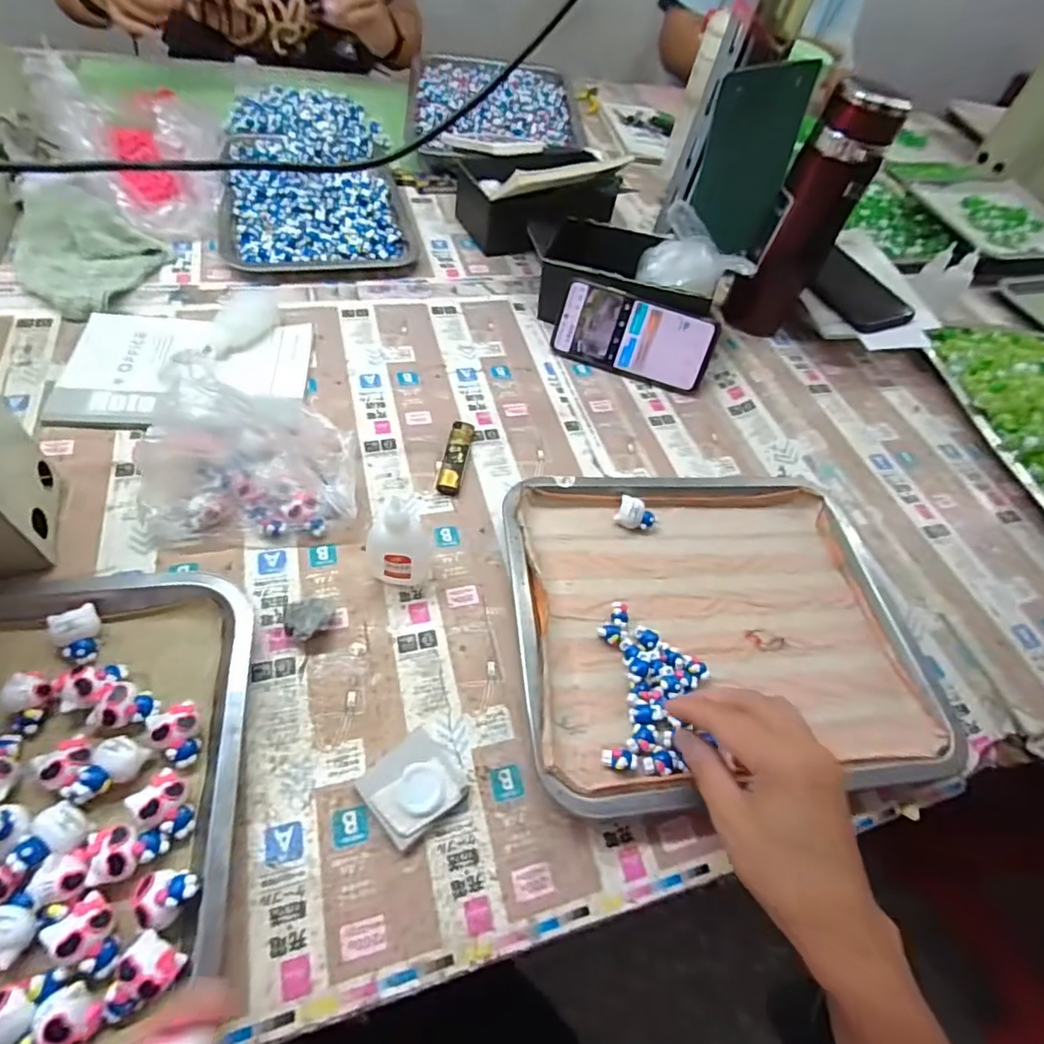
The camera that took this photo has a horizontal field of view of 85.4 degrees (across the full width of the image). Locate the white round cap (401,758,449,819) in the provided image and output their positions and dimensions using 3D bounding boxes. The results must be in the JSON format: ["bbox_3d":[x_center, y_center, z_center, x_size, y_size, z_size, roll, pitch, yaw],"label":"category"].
[{"bbox_3d":[-0.058,0.158,0.338,0.026,0.004,0.030,-6,53,-15],"label":"white round cap"}]

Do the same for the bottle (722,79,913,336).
[{"bbox_3d":[0.287,-0.301,0.585,0.080,0.230,0.058,29,56,10],"label":"bottle"}]

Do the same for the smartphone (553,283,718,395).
[{"bbox_3d":[0.118,-0.194,0.600,0.163,0.077,0.011,19,19,4],"label":"smartphone"}]

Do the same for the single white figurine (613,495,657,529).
[{"bbox_3d":[0.098,-0.006,0.484,0.034,0.017,0.022,32,56,12],"label":"single white figurine"}]

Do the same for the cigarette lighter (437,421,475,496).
[{"bbox_3d":[-0.059,-0.058,0.505,0.021,0.014,0.081,10,55,-4],"label":"cigarette lighter"}]

